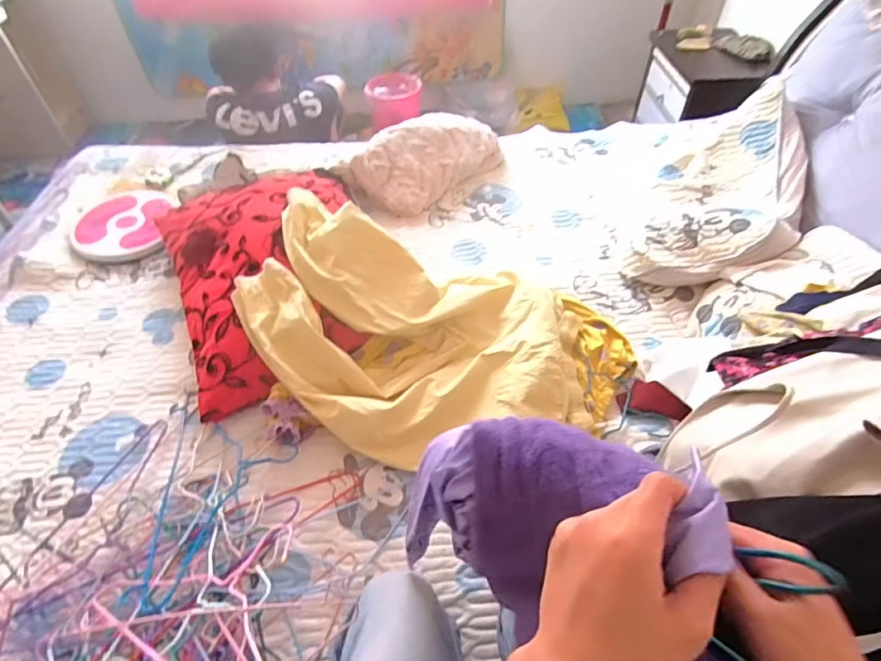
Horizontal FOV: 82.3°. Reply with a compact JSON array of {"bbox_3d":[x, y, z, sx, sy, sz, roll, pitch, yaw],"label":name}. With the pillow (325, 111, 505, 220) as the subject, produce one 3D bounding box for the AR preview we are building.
[{"bbox_3d":[-0.043,-0.487,1.433,0.471,0.120,0.234,-36,57,-26],"label":"pillow"}]

